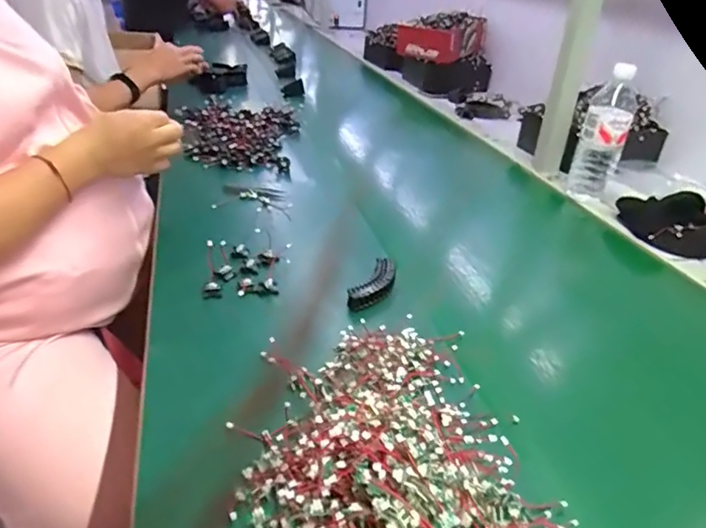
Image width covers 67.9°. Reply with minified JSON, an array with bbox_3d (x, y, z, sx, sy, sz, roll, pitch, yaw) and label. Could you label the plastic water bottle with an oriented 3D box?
[{"bbox_3d":[0.427,-0.220,0.893,0.073,0.210,0.067,19,34,23],"label":"plastic water bottle"}]

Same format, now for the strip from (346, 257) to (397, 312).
[{"bbox_3d":[0.029,0.024,0.614,0.036,0.028,0.084,19,34,23],"label":"strip"}]

